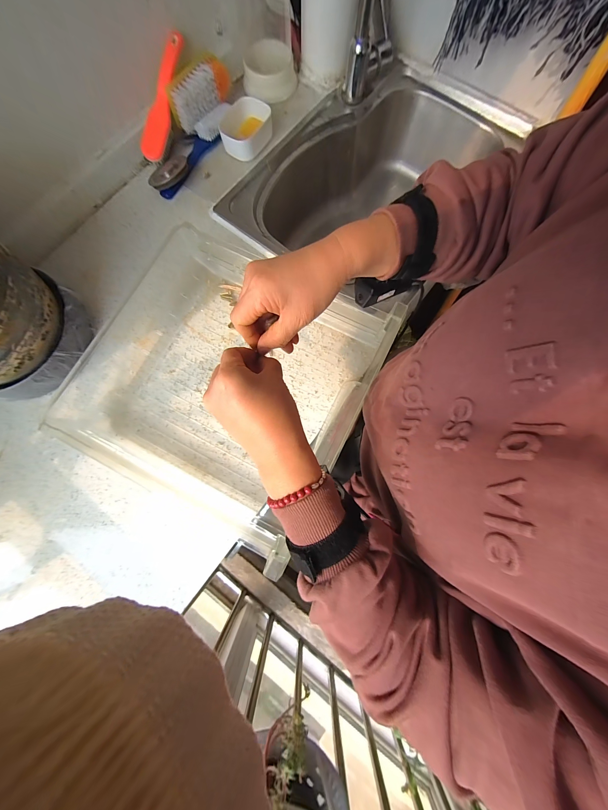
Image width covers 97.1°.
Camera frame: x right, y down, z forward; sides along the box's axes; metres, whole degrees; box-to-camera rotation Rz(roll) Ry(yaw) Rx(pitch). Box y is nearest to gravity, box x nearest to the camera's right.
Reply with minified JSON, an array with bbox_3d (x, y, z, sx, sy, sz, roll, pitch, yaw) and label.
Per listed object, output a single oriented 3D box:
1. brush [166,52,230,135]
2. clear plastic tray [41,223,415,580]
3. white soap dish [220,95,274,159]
[{"bbox_3d":[-0.202,-0.598,0.522,0.055,0.078,0.139,39,81,7],"label":"brush"},{"bbox_3d":[-0.137,-0.056,0.414,0.453,0.097,0.421,26,80,4],"label":"clear plastic tray"},{"bbox_3d":[-0.116,-0.550,0.533,0.101,0.041,0.101,0,80,-1],"label":"white soap dish"}]

